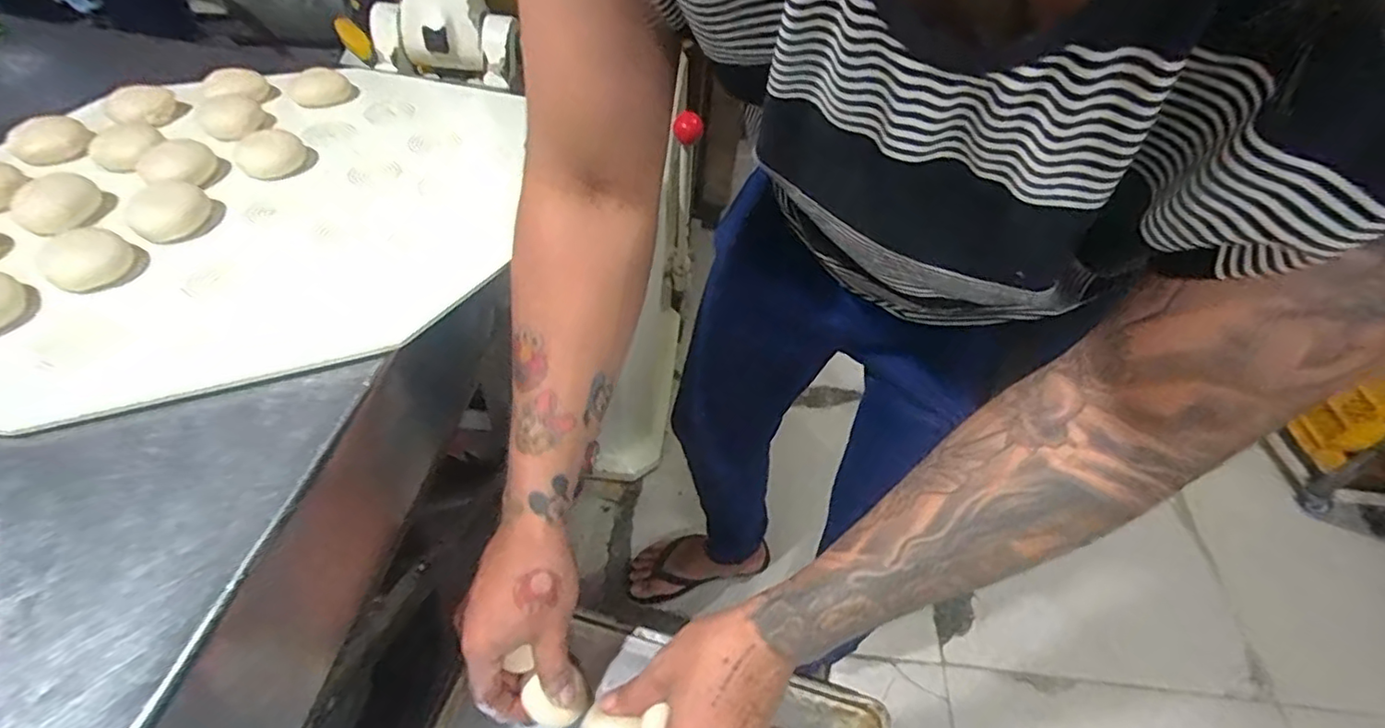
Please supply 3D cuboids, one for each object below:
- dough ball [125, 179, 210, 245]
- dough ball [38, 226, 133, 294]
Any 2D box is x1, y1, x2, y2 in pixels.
[{"bbox_3d":[-0.380,-0.112,0.444,0.049,0.019,0.055,-35,60,-31],"label":"dough ball"},{"bbox_3d":[-0.404,-0.072,0.406,0.060,0.021,0.045,31,52,20],"label":"dough ball"}]

